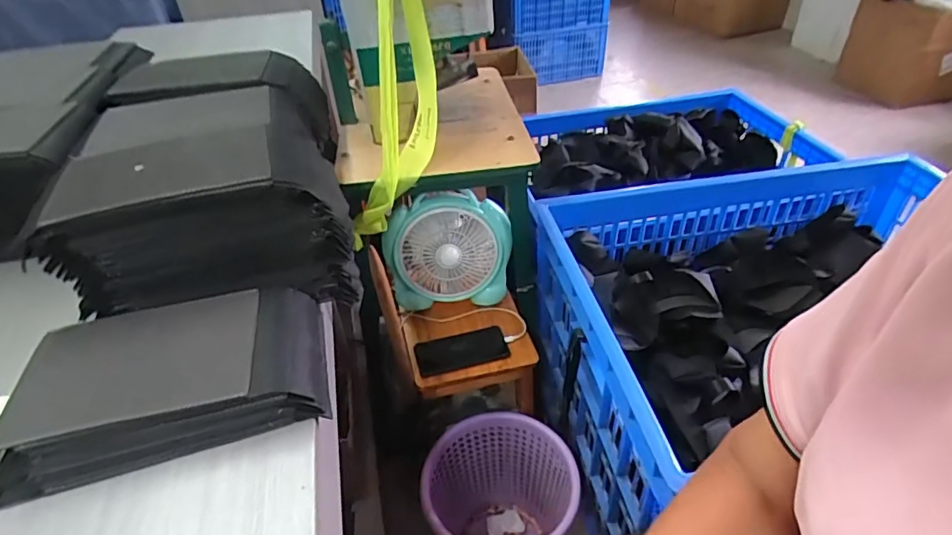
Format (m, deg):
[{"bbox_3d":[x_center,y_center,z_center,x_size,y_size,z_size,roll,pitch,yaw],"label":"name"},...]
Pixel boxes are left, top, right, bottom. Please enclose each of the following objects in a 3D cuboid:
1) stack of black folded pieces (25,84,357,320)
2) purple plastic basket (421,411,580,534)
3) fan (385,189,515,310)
[{"bbox_3d":[-0.308,-0.062,0.653,0.298,0.157,0.203,-9,39,-8],"label":"stack of black folded pieces"},{"bbox_3d":[0.047,0.476,1.035,0.263,0.275,0.272,-2,39,1],"label":"purple plastic basket"},{"bbox_3d":[-0.055,-0.041,1.059,0.232,0.232,0.090,-4,25,-3],"label":"fan"}]

